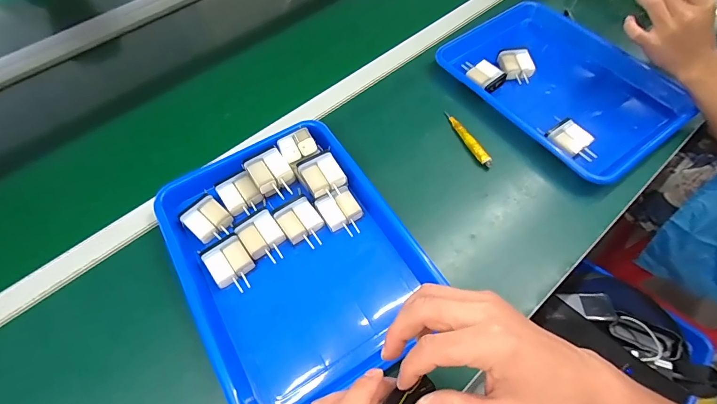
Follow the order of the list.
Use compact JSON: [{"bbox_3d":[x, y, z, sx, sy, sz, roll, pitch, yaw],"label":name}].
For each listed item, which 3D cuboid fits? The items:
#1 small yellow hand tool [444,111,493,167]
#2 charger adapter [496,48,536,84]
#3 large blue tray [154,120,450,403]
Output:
[{"bbox_3d":[0.163,-0.096,0.542,0.018,0.009,0.114,-21,61,-10],"label":"small yellow hand tool"},{"bbox_3d":[0.258,-0.221,0.597,0.047,0.030,0.058,-8,59,-2],"label":"charger adapter"},{"bbox_3d":[-0.077,0.056,0.436,0.243,0.065,0.315,-29,63,-15],"label":"large blue tray"}]

